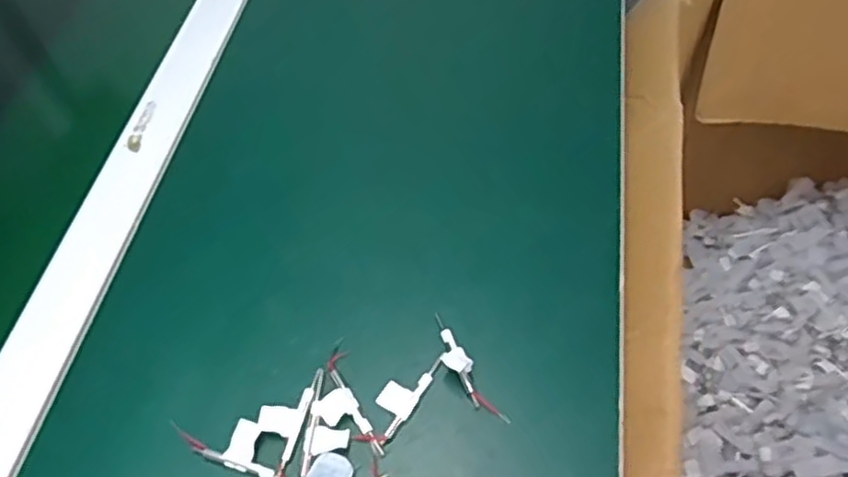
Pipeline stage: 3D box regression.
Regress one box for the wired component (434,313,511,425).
[{"bbox_3d":[0.020,0.068,0.376,0.015,0.014,0.070,-27,57,-15],"label":"wired component"}]

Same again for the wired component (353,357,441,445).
[{"bbox_3d":[-0.014,0.083,0.368,0.019,0.007,0.055,28,61,21],"label":"wired component"}]

